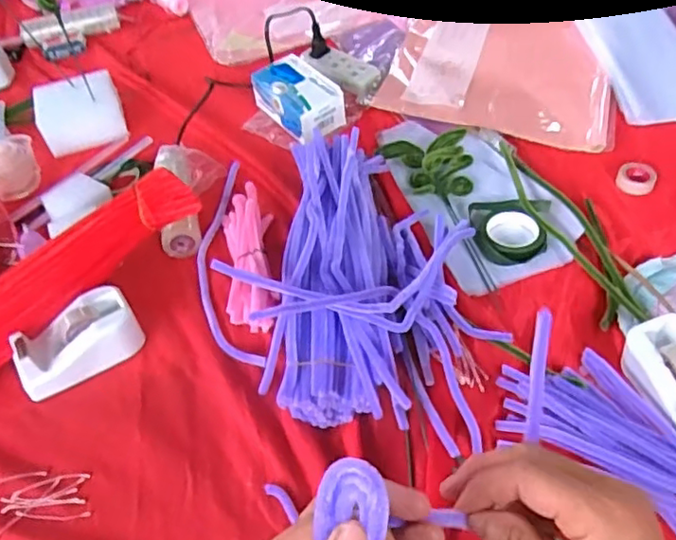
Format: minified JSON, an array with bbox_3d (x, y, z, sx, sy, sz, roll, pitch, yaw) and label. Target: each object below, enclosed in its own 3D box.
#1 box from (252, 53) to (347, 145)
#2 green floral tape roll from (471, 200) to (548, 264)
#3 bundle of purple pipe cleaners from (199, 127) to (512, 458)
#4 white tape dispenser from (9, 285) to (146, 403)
[{"bbox_3d":[-0.044,-0.202,0.735,0.074,0.051,0.118,-31,54,-21],"label":"box"},{"bbox_3d":[0.162,-0.038,0.587,0.073,0.019,0.076,-2,49,2],"label":"green floral tape roll"},{"bbox_3d":[-0.006,-0.009,0.548,0.243,0.070,0.346,-8,49,-2],"label":"bundle of purple pipe cleaners"},{"bbox_3d":[-0.221,0.062,0.522,0.102,0.046,0.057,-30,53,-20],"label":"white tape dispenser"}]

